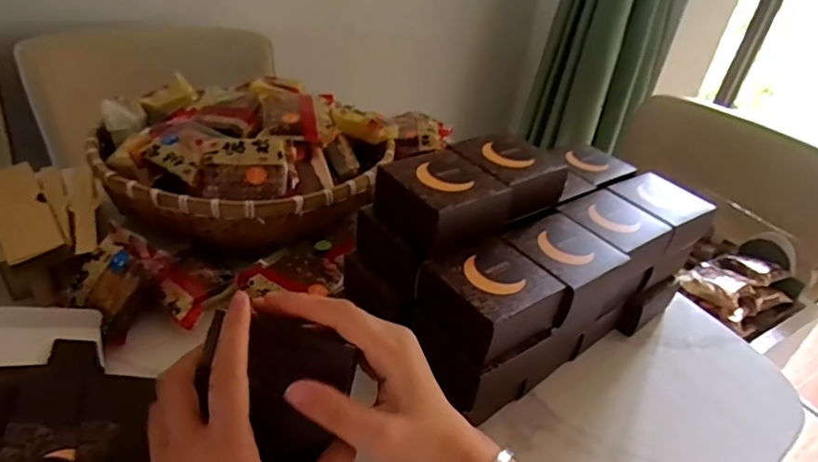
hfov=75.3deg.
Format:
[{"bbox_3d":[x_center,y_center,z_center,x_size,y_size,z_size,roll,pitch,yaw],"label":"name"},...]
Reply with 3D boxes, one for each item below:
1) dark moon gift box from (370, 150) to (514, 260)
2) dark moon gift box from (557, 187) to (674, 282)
[{"bbox_3d":[0.030,-0.025,0.468,0.092,0.049,0.097,-22,44,-36],"label":"dark moon gift box"},{"bbox_3d":[0.207,0.007,0.545,0.090,0.052,0.089,-20,43,-34],"label":"dark moon gift box"}]

